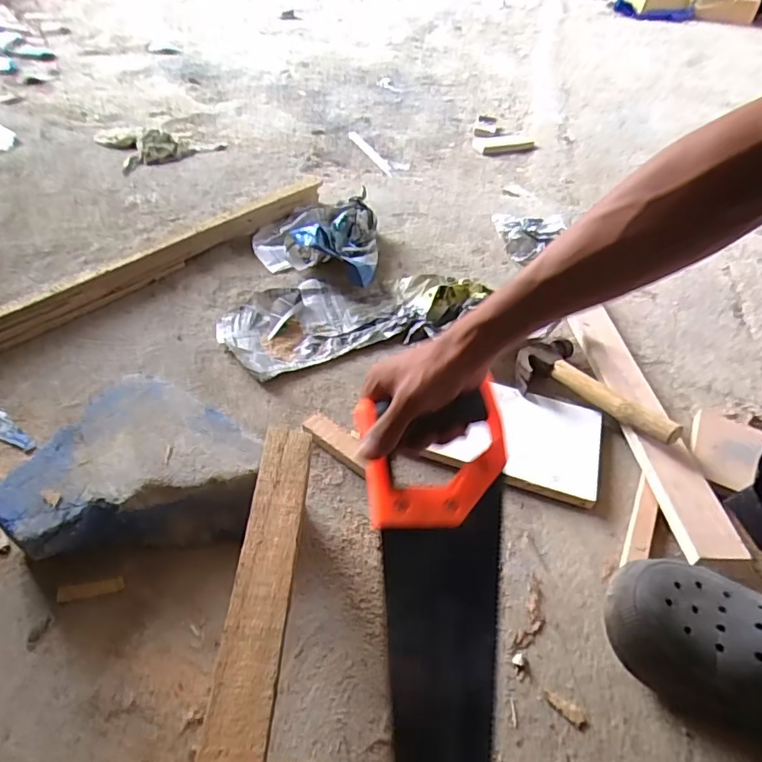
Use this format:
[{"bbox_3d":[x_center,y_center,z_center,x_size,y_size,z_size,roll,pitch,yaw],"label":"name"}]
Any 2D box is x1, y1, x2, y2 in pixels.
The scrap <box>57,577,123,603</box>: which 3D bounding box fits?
[{"bbox_3d":[-0.274,0.195,0.497,0.058,0.004,0.015,-7,49,-10],"label":"scrap"}]

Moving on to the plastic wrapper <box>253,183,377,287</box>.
[{"bbox_3d":[-0.112,-0.246,0.890,0.221,0.074,0.193,7,48,3],"label":"plastic wrapper"}]

